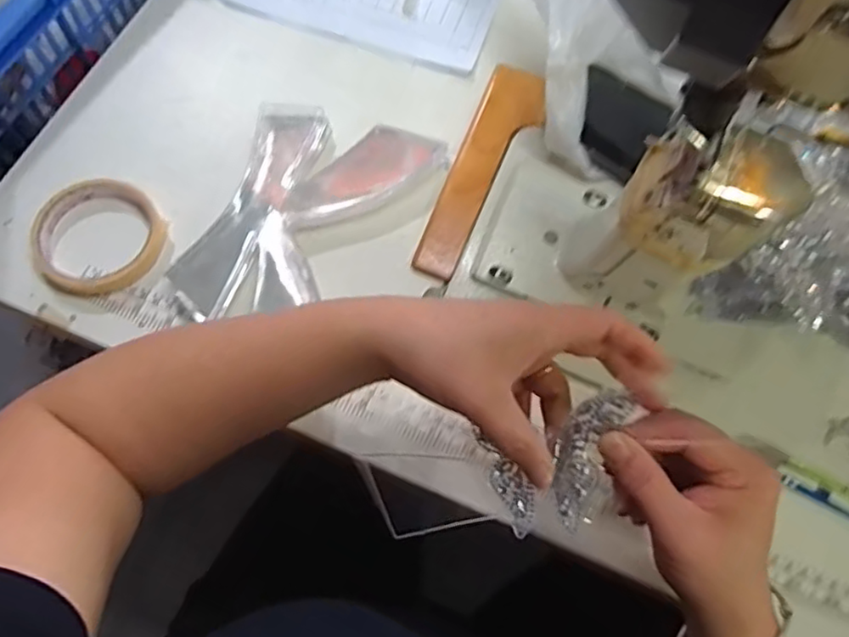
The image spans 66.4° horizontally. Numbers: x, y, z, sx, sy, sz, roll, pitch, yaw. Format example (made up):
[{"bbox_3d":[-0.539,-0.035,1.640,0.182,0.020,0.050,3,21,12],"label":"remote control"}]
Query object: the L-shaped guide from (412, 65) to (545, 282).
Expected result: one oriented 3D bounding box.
[{"bbox_3d":[0.044,-0.117,0.514,0.047,0.019,0.185,24,73,6],"label":"L-shaped guide"}]

